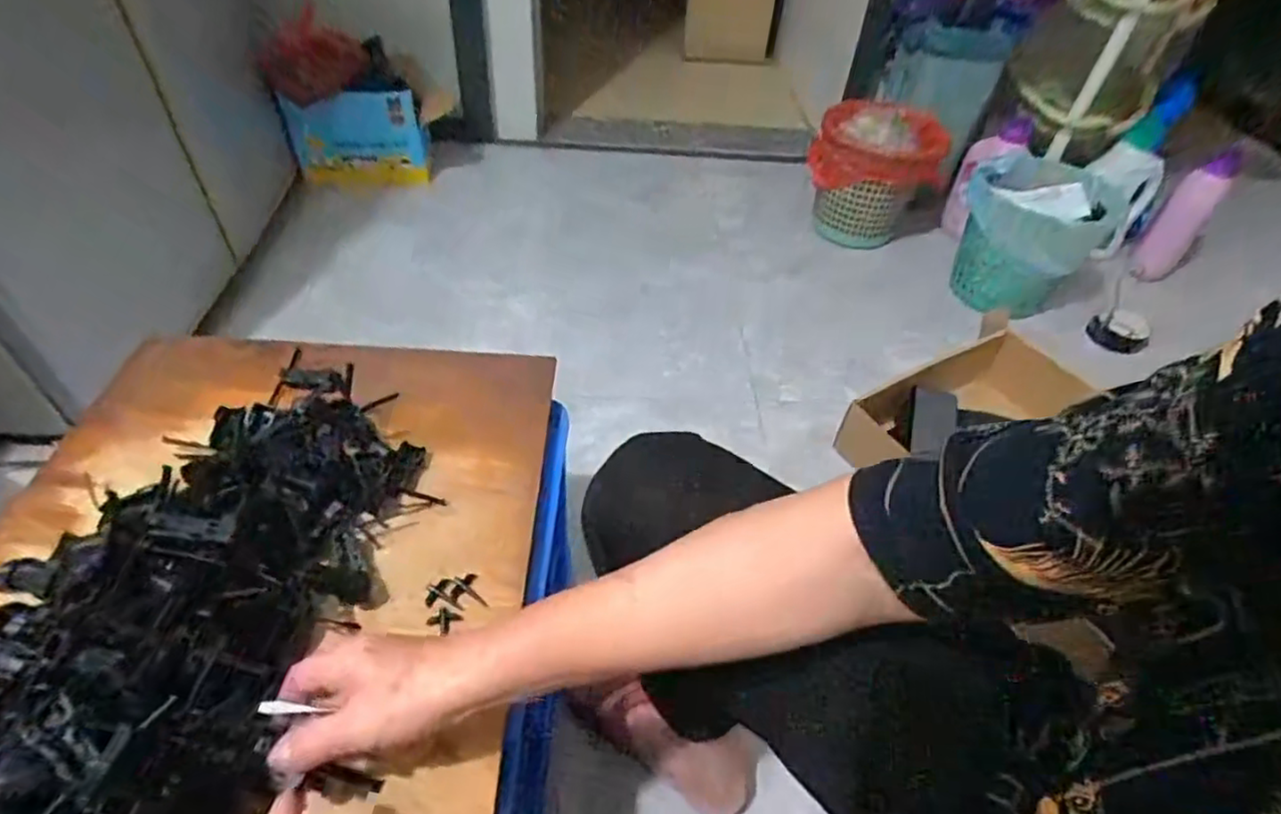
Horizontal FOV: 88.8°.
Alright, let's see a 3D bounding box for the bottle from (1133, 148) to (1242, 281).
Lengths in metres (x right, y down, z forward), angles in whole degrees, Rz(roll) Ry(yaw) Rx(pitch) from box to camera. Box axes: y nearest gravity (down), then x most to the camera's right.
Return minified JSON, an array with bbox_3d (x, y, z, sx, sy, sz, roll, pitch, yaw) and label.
[{"bbox_3d":[1.133,-0.401,1.358,0.084,0.294,0.085,37,11,26],"label":"bottle"}]

